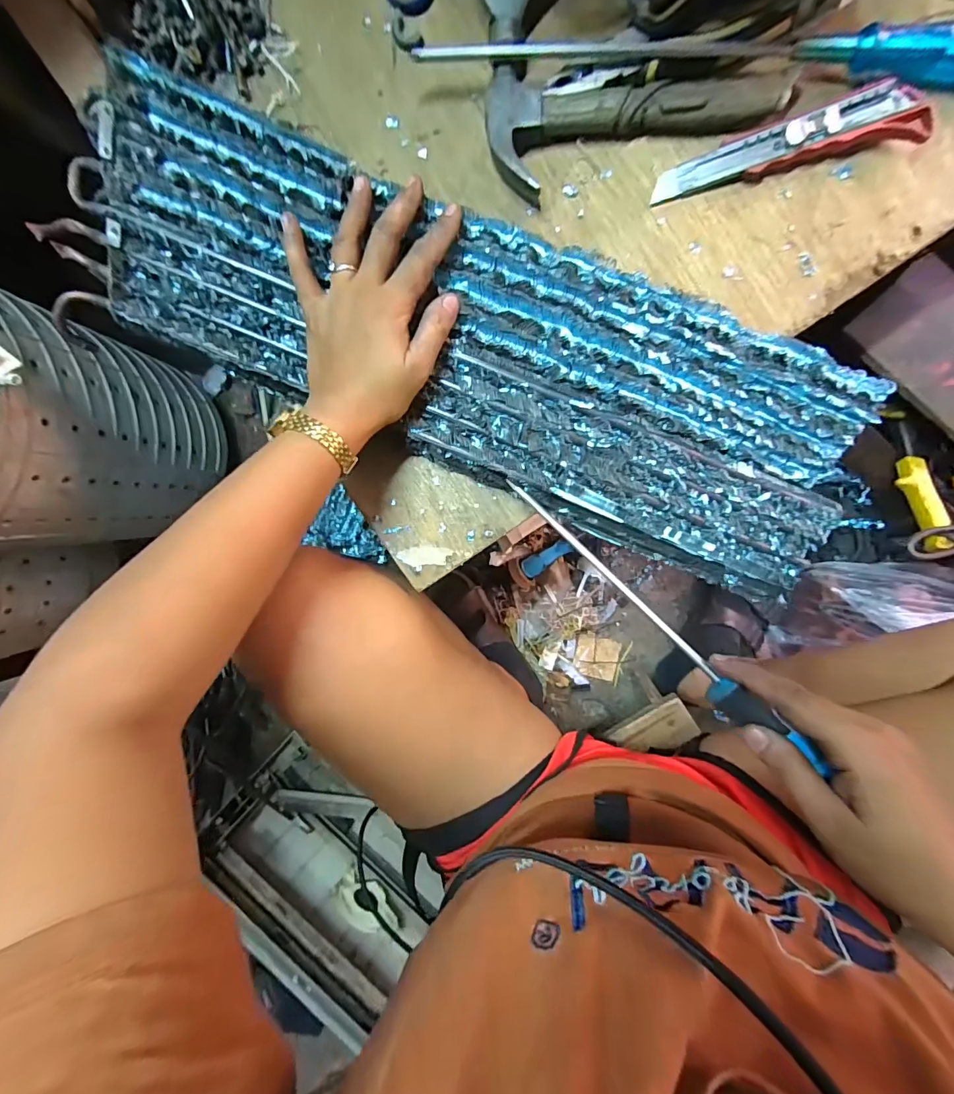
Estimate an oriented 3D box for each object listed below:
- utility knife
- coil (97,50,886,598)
[{"bbox_3d":[0.207,-0.271,0.296,0.160,0.020,0.034,-8,93,9],"label":"utility knife"},{"bbox_3d":[0.014,-0.134,0.314,0.558,0.047,0.156,23,98,-2],"label":"coil"}]

